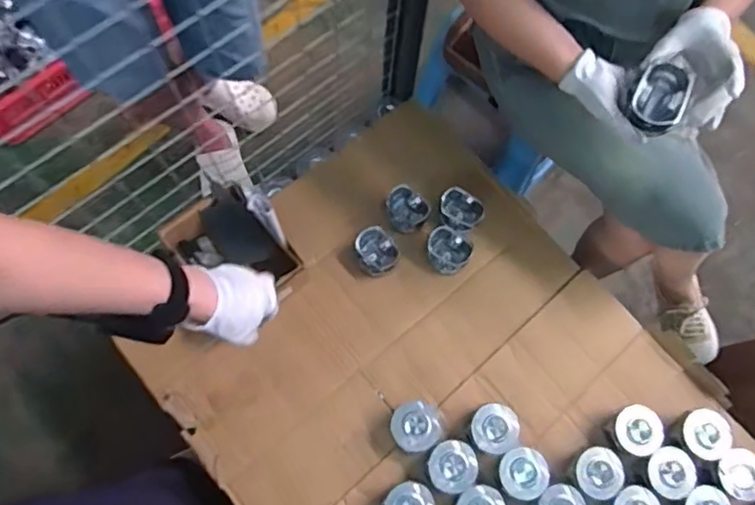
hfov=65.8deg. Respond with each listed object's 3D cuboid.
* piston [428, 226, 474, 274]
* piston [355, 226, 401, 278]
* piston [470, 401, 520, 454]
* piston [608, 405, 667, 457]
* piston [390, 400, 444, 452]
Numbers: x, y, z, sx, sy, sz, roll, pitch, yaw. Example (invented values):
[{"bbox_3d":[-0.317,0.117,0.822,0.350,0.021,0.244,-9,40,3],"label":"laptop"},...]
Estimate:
[{"bbox_3d":[0.126,-0.003,1.018,0.075,0.042,0.071,1,73,-3],"label":"piston"},{"bbox_3d":[0.000,0.002,1.017,0.065,0.049,0.079,-32,77,-12],"label":"piston"},{"bbox_3d":[0.183,0.279,0.925,0.076,0.041,0.077,1,73,-3],"label":"piston"},{"bbox_3d":[0.411,0.284,0.928,0.073,0.047,0.072,1,73,-3],"label":"piston"},{"bbox_3d":[0.062,0.274,0.922,0.084,0.052,0.077,1,73,-3],"label":"piston"}]

